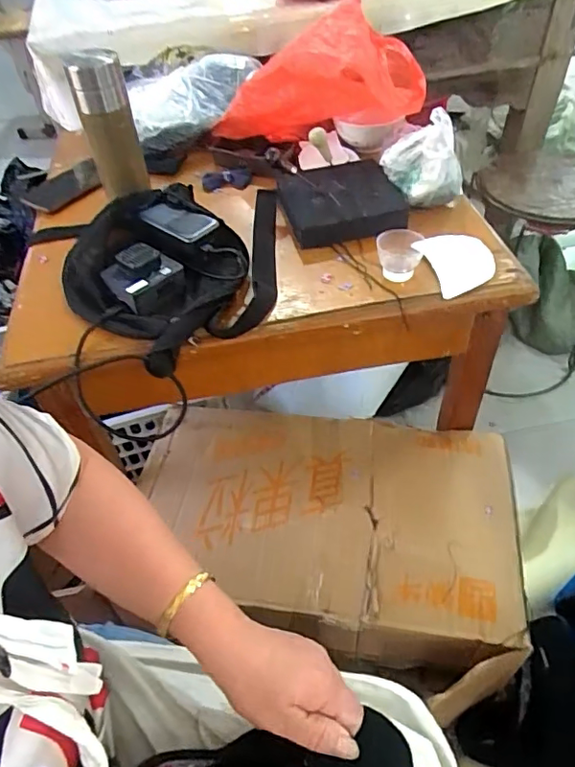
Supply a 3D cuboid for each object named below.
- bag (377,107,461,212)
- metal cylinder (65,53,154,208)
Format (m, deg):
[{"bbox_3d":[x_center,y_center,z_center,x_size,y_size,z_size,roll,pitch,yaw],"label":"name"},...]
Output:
[{"bbox_3d":[0.176,-0.287,0.697,0.104,0.099,0.068,8,50,11],"label":"bag"},{"bbox_3d":[-0.241,-0.344,0.725,0.068,0.171,0.075,-16,50,-10],"label":"metal cylinder"}]

